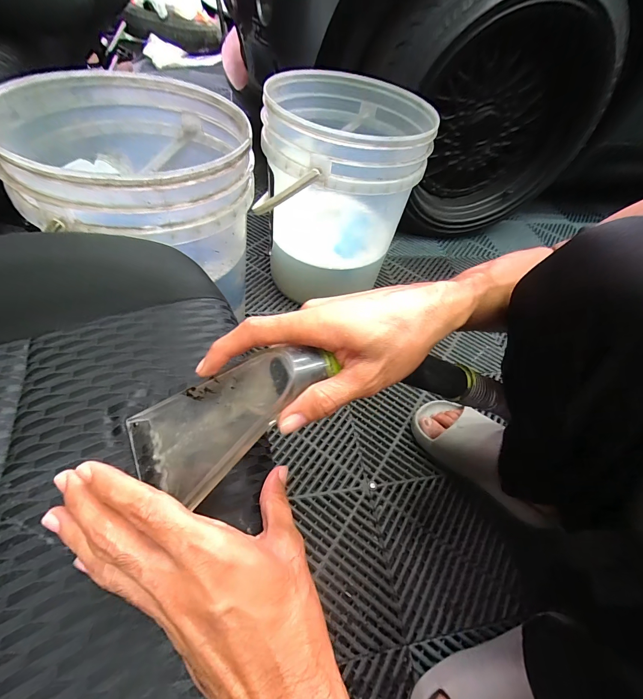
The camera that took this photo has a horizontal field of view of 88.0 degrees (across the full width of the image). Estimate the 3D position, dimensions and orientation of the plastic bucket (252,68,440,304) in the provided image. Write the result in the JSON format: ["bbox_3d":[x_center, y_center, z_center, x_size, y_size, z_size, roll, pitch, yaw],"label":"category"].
[{"bbox_3d":[0.033,-0.317,0.701,0.290,0.352,0.312,4,53,-6],"label":"plastic bucket"}]

